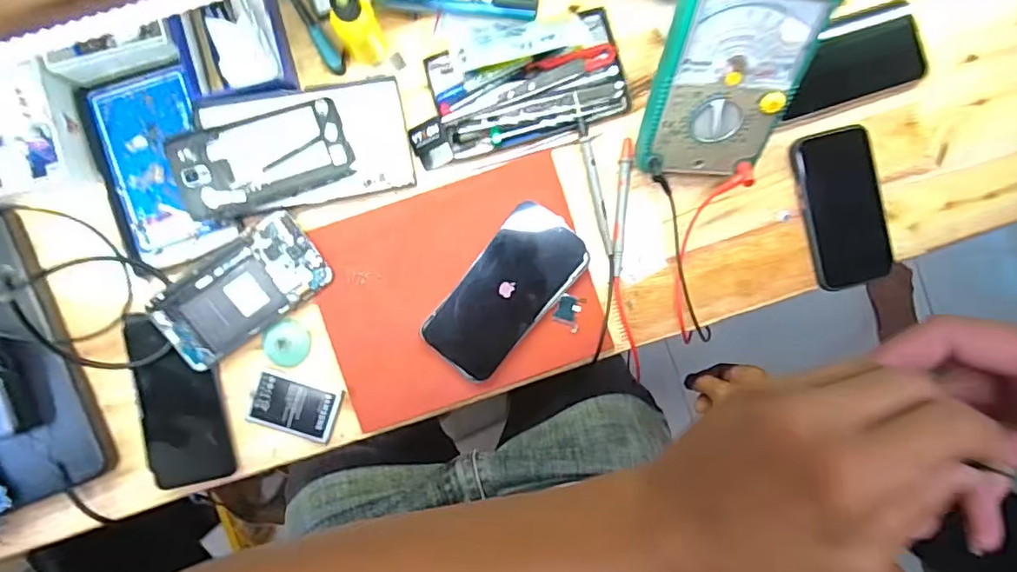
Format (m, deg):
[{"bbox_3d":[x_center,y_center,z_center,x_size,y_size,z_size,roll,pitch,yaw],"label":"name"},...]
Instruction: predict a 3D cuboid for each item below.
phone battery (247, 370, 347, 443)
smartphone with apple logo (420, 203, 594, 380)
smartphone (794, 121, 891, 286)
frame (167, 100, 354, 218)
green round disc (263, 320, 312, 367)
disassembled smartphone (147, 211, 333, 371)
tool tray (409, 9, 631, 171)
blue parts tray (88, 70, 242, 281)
[{"bbox_3d":[-0.198,0.113,0.525,0.078,0.009,0.050,16,92,-6],"label":"phone battery"},{"bbox_3d":[-0.002,0.007,0.517,0.081,0.012,0.163,38,97,-4],"label":"smartphone with apple logo"},{"bbox_3d":[0.322,-0.075,0.542,0.077,0.014,0.148,-11,95,-4],"label":"smartphone"},{"bbox_3d":[-0.214,-0.111,0.497,0.145,0.012,0.074,-19,94,-12],"label":"frame"},{"bbox_3d":[-0.204,0.053,0.523,0.039,0.006,0.042,0,94,-5],"label":"green round disc"},{"bbox_3d":[-0.240,0.005,0.509,0.148,0.011,0.075,-35,96,-2],"label":"disassembled smartphone"},{"bbox_3d":[0.008,-0.180,0.514,0.200,0.018,0.098,-17,95,-3],"label":"tool tray"},{"bbox_3d":[-0.317,-0.106,0.505,0.099,0.032,0.163,-16,93,1],"label":"blue parts tray"}]

